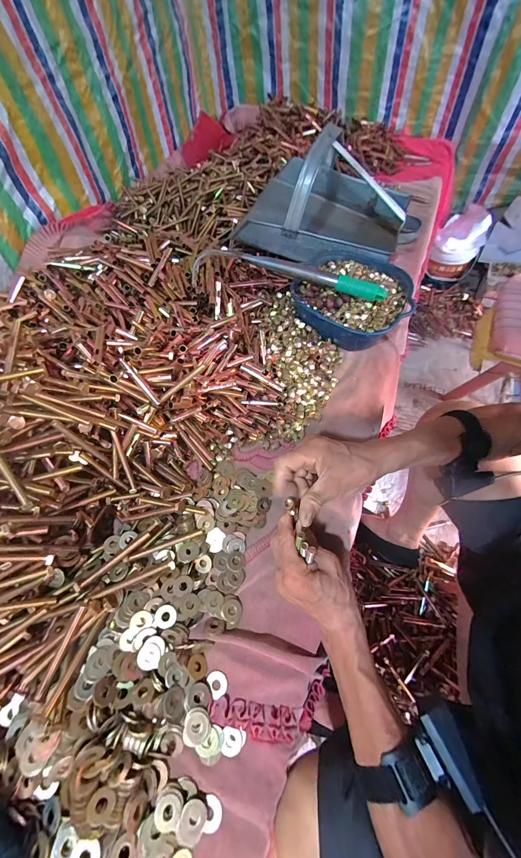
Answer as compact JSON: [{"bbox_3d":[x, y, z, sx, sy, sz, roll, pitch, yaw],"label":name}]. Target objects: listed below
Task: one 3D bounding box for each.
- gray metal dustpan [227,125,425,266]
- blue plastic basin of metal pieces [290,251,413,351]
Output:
[{"bbox_3d":[0.168,-0.555,0.719,0.422,0.222,0.322,17,62,6],"label":"gray metal dustpan"},{"bbox_3d":[0.190,-0.264,0.611,0.218,0.093,0.231,-1,60,1],"label":"blue plastic basin of metal pieces"}]

